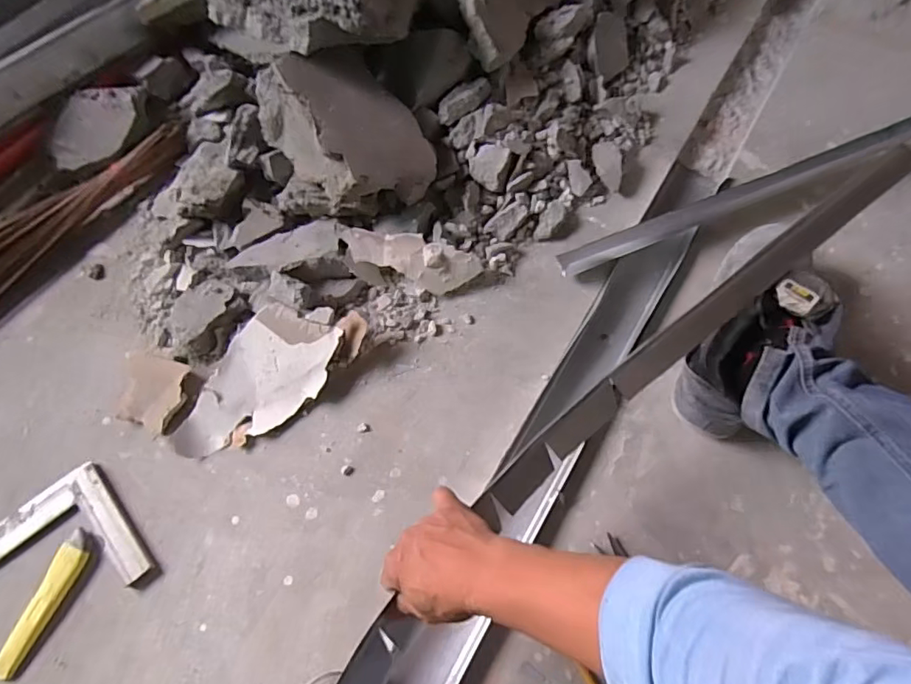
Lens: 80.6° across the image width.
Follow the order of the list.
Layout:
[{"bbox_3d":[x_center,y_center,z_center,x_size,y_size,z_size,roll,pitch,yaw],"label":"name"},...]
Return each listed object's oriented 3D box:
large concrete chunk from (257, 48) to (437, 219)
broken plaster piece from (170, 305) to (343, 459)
[{"bbox_3d":[-0.157,-0.295,0.761,0.220,0.125,0.220,-1,67,3],"label":"large concrete chunk"},{"bbox_3d":[-0.250,0.060,0.683,0.127,0.043,0.215,28,72,13],"label":"broken plaster piece"}]

